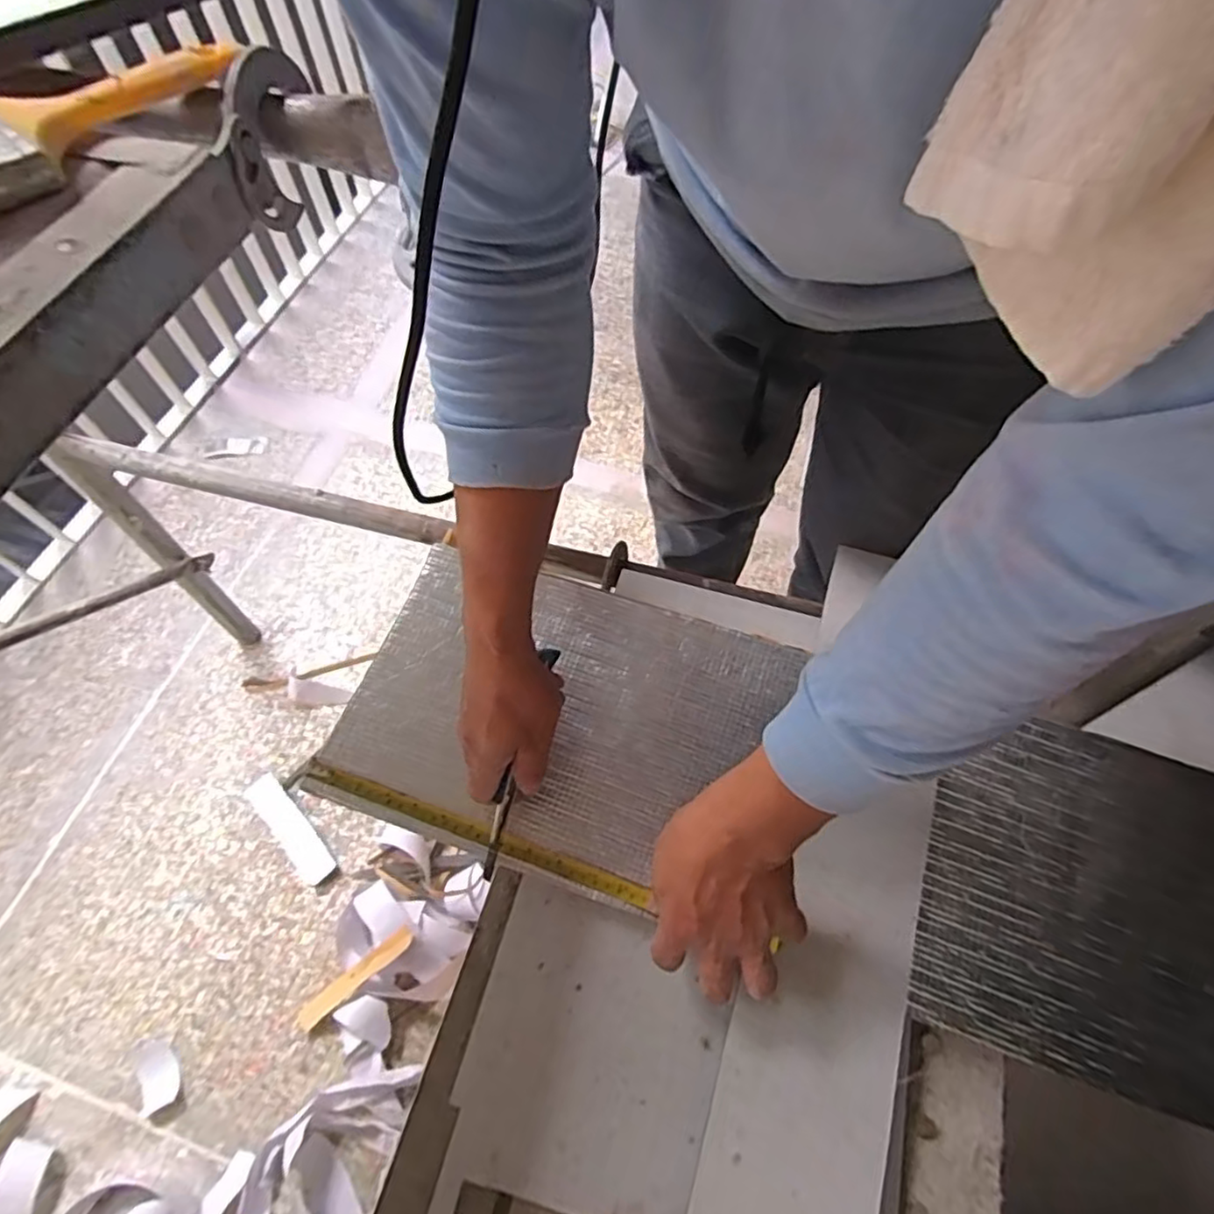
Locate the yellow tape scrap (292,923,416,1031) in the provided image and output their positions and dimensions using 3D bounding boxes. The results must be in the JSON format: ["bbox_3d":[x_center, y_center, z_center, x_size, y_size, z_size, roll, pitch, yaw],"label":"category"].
[{"bbox_3d":[-0.351,0.516,0.886,0.218,0.015,0.030,-41,67,5],"label":"yellow tape scrap"}]

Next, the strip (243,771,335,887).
[{"bbox_3d":[-0.499,0.345,1.008,0.202,0.008,0.051,41,71,20],"label":"strip"}]

